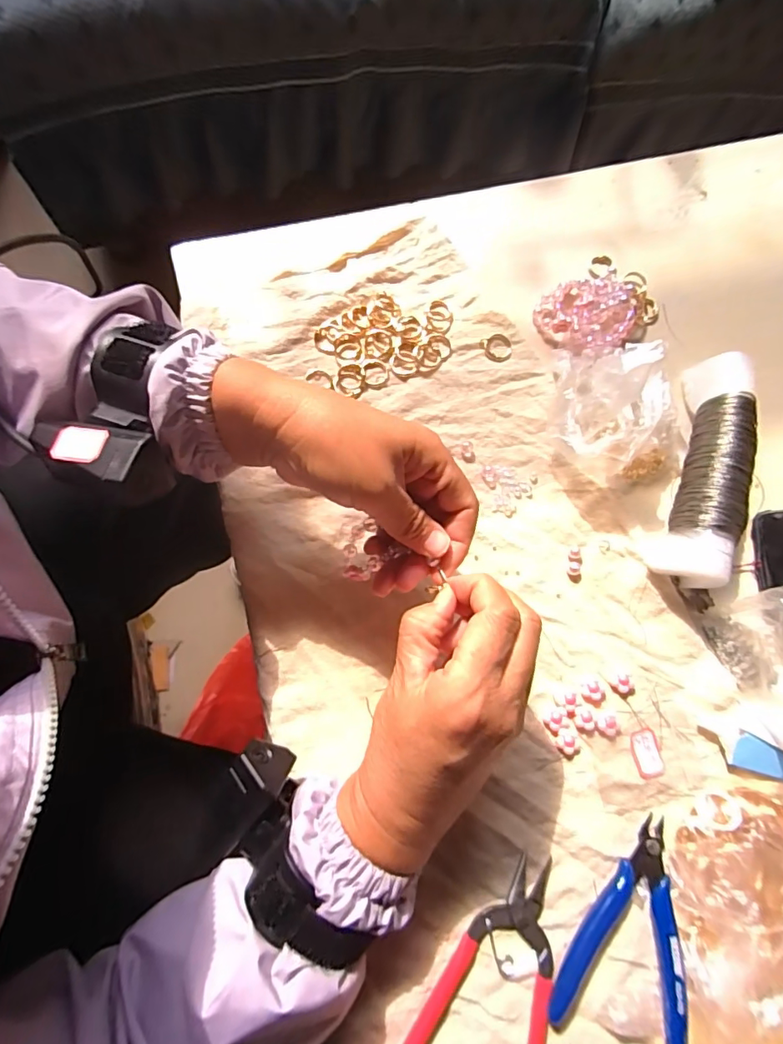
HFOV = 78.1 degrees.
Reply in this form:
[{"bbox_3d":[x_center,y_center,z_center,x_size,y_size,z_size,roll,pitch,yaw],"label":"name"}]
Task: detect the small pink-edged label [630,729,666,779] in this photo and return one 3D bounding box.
[{"bbox_3d":[0.166,0.150,0.312,0.017,0.004,0.028,-8,74,-4],"label":"small pink-edged label"}]

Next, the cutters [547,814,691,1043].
[{"bbox_3d":[0.146,0.242,0.281,0.078,0.014,0.116,24,75,5],"label":"cutters"}]

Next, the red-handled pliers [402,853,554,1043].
[{"bbox_3d":[0.060,0.271,0.275,0.086,0.007,0.141,24,75,5],"label":"red-handled pliers"}]

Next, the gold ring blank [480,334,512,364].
[{"bbox_3d":[0.086,-0.140,0.389,0.024,0.004,0.024,0,74,-2],"label":"gold ring blank"}]

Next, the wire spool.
[{"bbox_3d":[0.231,-0.042,0.354,0.040,0.048,0.180,20,74,4],"label":"wire spool"}]

